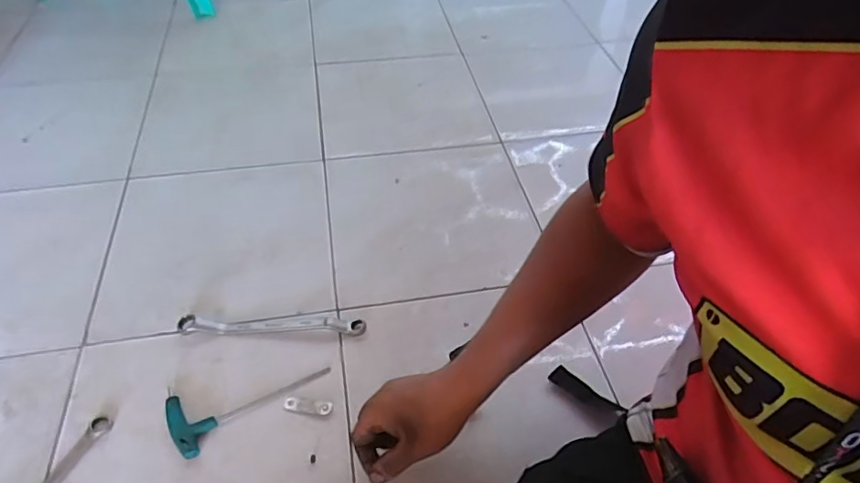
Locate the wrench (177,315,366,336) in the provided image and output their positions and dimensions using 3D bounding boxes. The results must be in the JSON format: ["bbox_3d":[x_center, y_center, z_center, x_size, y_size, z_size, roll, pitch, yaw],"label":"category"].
[{"bbox_3d":[-0.193,0.102,0.666,0.223,0.018,0.023,1,48,-2],"label":"wrench"}]

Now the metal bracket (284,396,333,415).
[{"bbox_3d":[-0.136,0.183,0.603,0.056,0.006,0.015,9,49,6],"label":"metal bracket"}]

